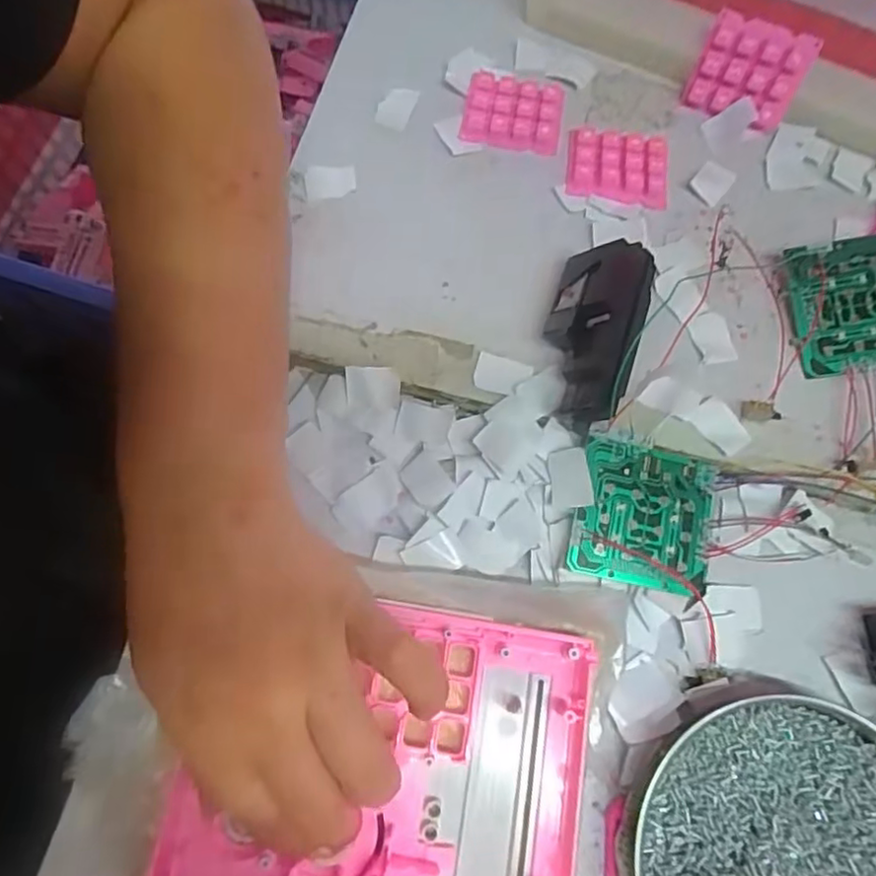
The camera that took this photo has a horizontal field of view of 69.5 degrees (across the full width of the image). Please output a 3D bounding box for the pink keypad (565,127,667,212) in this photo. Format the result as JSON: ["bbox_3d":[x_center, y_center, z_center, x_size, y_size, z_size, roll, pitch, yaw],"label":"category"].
[{"bbox_3d":[0.106,-0.160,0.373,0.058,0.010,0.049,9,73,3],"label":"pink keypad"}]

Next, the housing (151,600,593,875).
[{"bbox_3d":[-0.023,0.140,0.260,0.163,0.015,0.133,7,73,4],"label":"housing"}]

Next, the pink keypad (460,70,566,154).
[{"bbox_3d":[0.046,-0.198,0.384,0.058,0.008,0.046,11,74,4],"label":"pink keypad"}]

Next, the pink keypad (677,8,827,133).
[{"bbox_3d":[0.183,-0.215,0.373,0.060,0.050,0.009,22,41,7],"label":"pink keypad"}]

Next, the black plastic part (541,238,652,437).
[{"bbox_3d":[0.077,-0.053,0.319,0.045,0.036,0.099,18,74,6],"label":"black plastic part"}]

